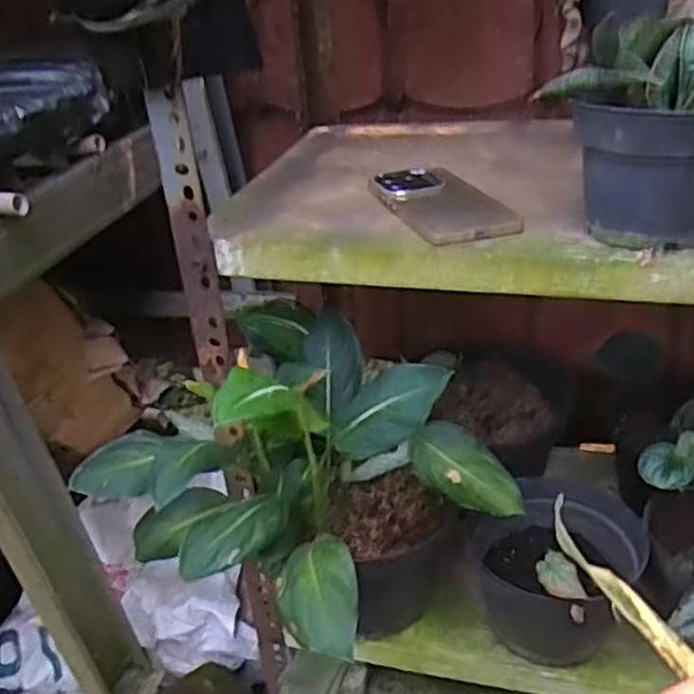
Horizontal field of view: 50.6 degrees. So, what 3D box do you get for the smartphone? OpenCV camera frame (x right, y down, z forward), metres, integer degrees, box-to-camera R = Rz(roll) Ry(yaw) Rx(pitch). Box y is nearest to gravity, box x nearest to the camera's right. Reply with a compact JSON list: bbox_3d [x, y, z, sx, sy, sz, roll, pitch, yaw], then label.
[{"bbox_3d":[0.076,-0.124,0.623,0.077,0.012,0.171,-15,31,-12],"label":"smartphone"}]

